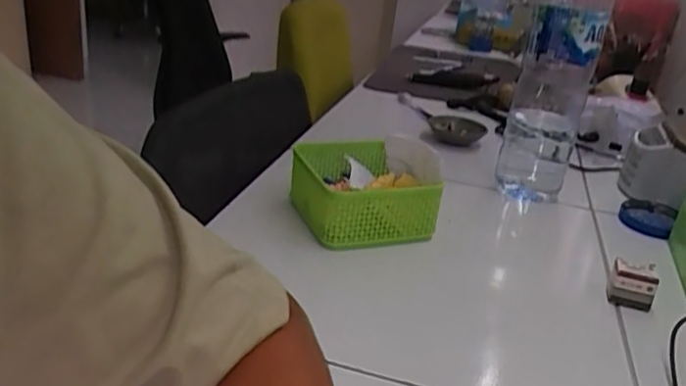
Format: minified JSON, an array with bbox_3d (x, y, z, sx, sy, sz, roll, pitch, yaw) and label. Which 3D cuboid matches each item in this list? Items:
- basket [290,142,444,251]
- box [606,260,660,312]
[{"bbox_3d":[0.016,0.001,0.672,0.135,0.068,0.153,-2,26,-18],"label":"basket"},{"bbox_3d":[0.266,0.086,0.569,0.039,0.038,0.020,16,27,19],"label":"box"}]

